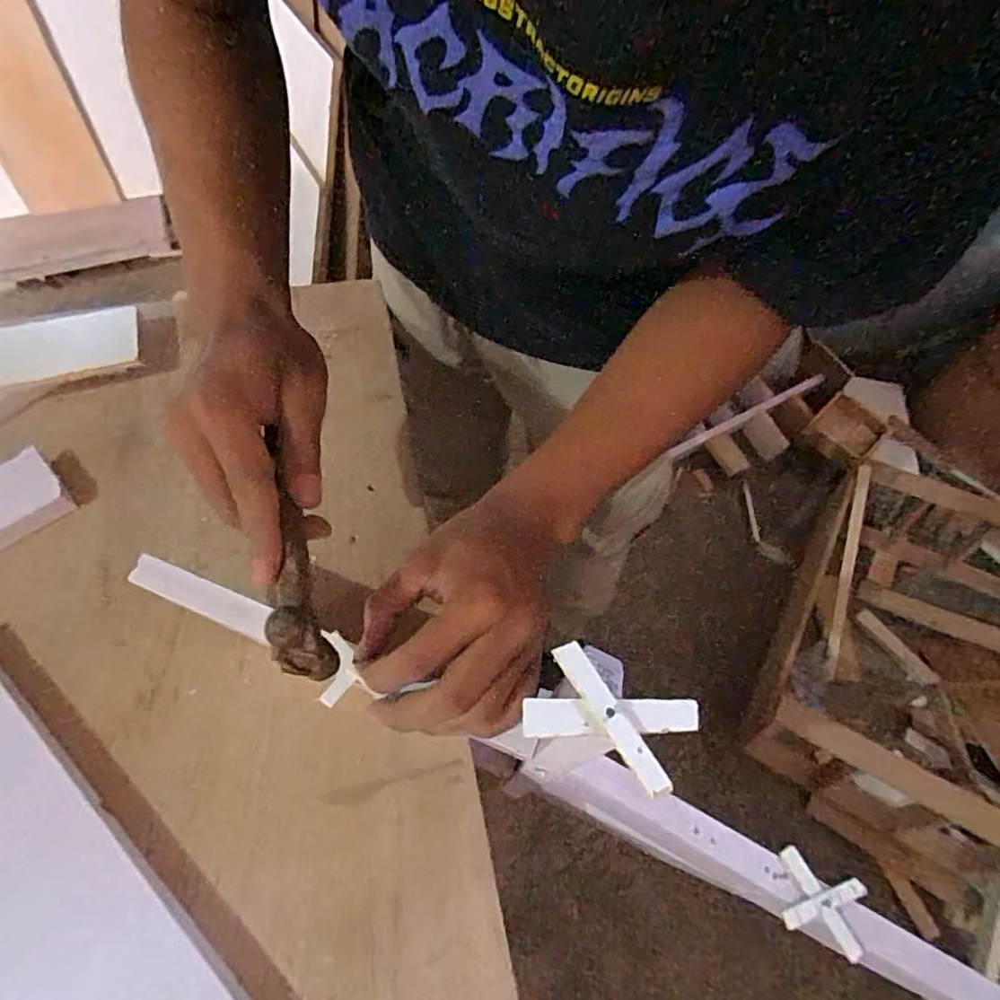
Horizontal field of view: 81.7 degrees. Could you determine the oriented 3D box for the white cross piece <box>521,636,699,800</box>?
[{"bbox_3d":[0.039,0.075,0.201,0.053,0.007,0.034,23,61,11],"label":"white cross piece"}]

